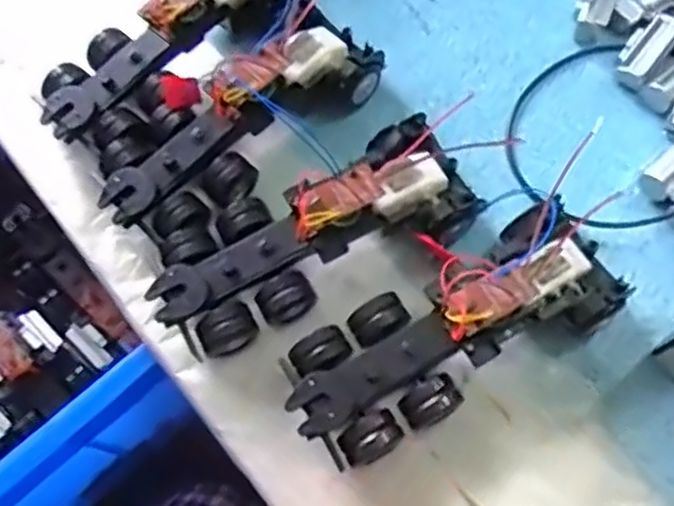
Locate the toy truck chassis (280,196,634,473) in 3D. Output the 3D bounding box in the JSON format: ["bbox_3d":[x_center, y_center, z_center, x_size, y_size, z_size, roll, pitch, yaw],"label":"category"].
[{"bbox_3d":[0.064,0.041,0.372,0.191,0.056,0.074,-28,70,-11],"label":"toy truck chassis"}]

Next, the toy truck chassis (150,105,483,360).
[{"bbox_3d":[-0.015,-0.016,0.397,0.195,0.054,0.081,-26,69,-10],"label":"toy truck chassis"}]

